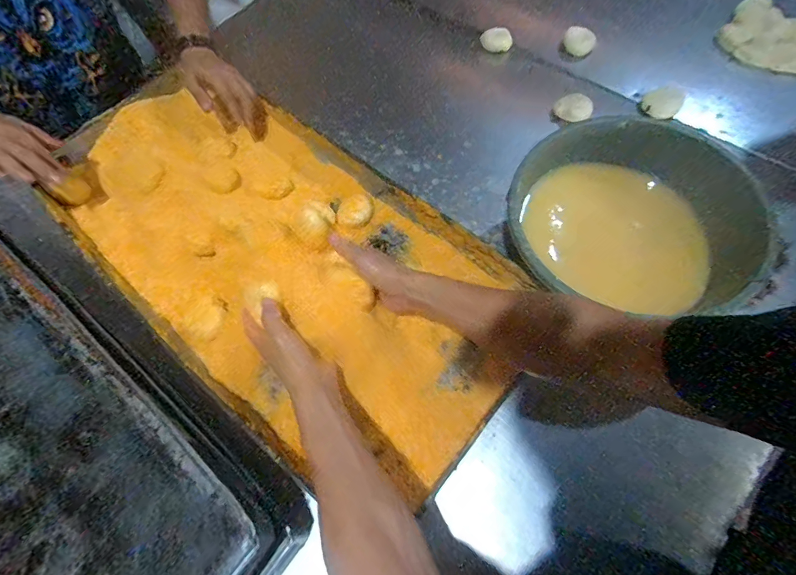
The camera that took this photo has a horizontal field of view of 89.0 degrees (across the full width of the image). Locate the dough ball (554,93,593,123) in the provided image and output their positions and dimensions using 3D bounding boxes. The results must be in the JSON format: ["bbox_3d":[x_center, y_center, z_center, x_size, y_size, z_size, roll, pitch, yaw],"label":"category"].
[{"bbox_3d":[0.299,-0.306,0.691,0.059,0.032,0.038,30,71,15],"label":"dough ball"}]

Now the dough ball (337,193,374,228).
[{"bbox_3d":[-0.065,-0.116,0.627,0.056,0.031,0.049,-12,66,-2],"label":"dough ball"}]

